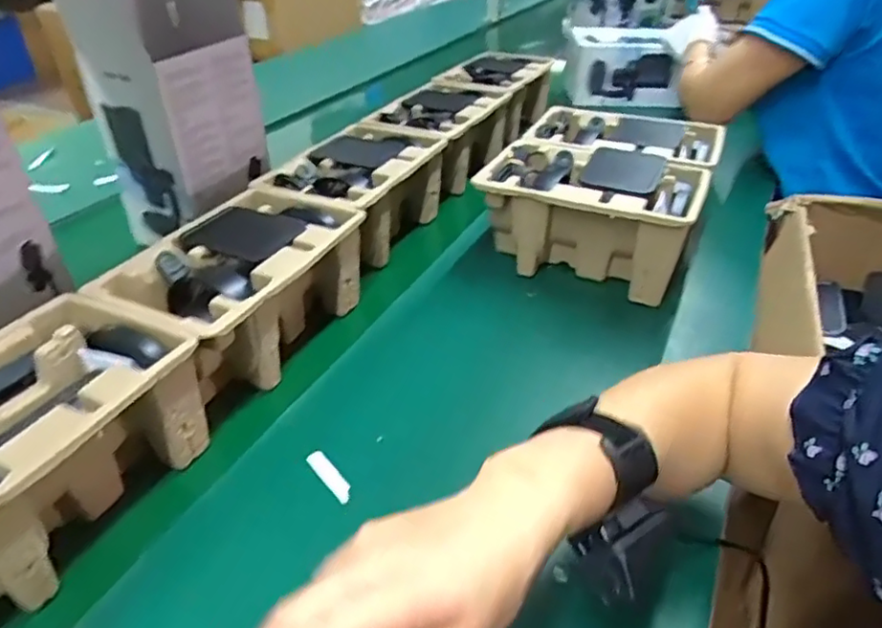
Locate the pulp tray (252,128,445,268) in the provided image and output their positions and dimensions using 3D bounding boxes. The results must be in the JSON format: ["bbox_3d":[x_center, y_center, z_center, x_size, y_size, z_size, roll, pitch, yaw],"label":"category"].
[{"bbox_3d":[-0.096,-0.146,0.767,0.153,0.119,0.250,9,37,18],"label":"pulp tray"}]

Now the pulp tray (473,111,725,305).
[{"bbox_3d":[0.202,-0.151,0.733,0.219,0.109,0.290,14,39,23],"label":"pulp tray"}]

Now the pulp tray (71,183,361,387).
[{"bbox_3d":[-0.184,-0.025,0.582,0.150,0.109,0.228,15,40,25],"label":"pulp tray"}]

